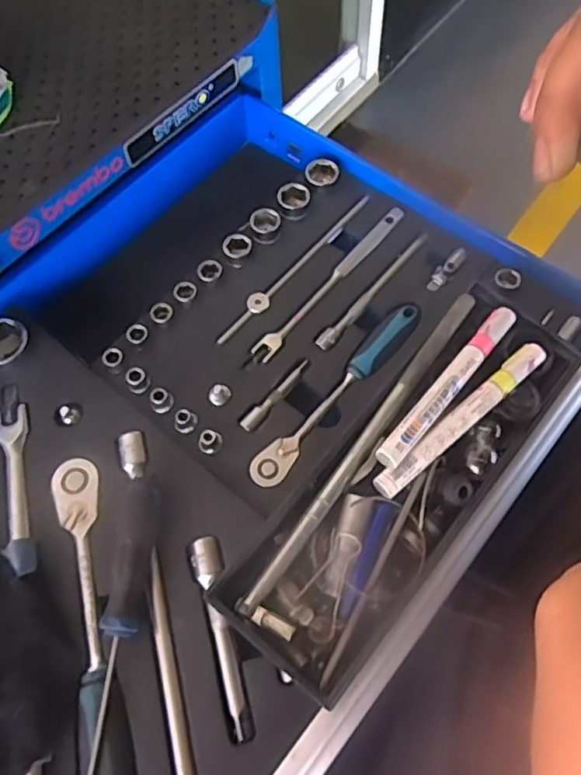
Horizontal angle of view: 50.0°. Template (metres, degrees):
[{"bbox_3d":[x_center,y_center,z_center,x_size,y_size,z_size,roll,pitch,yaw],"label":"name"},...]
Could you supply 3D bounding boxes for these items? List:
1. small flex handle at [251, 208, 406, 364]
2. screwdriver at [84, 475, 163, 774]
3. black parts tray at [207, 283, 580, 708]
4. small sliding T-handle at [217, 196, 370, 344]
[{"bbox_3d":[0.034,-0.090,0.519,0.016,0.013,0.184,37,70,18],"label":"small flex handle"},{"bbox_3d":[-0.106,0.150,0.384,0.022,0.023,0.190,5,64,5],"label":"screwdriver"},{"bbox_3d":[0.078,0.051,0.398,0.099,0.045,0.283,37,70,18],"label":"black parts tray"},{"bbox_3d":[0.005,-0.105,0.532,0.017,0.013,0.195,34,69,17],"label":"small sliding T-handle"}]

